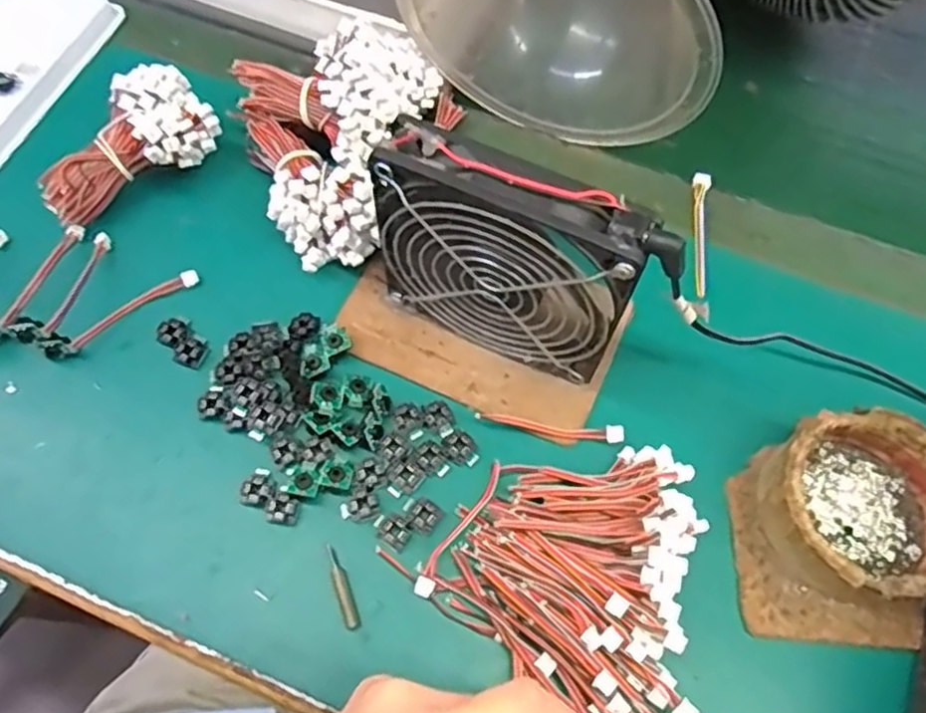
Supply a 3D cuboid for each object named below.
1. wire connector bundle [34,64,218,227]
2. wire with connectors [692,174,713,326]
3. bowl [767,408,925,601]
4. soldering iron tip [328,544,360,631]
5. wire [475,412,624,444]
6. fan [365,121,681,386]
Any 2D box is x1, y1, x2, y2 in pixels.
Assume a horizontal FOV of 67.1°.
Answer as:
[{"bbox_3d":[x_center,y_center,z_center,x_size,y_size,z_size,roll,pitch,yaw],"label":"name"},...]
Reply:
[{"bbox_3d":[-0.195,-0.120,0.403,0.104,0.045,0.055,-36,71,-15],"label":"wire connector bundle"},{"bbox_3d":[0.139,-0.067,0.409,0.011,0.004,0.098,9,65,2],"label":"wire with connectors"},{"bbox_3d":[0.184,0.069,0.326,0.084,0.040,0.083,0,66,0],"label":"bowl"},{"bbox_3d":[-0.056,0.107,0.324,0.007,0.004,0.039,-19,67,-9],"label":"soldering iron tip"},{"bbox_3d":[0.044,0.036,0.354,0.074,0.008,0.008,7,65,1],"label":"wire"},{"bbox_3d":[0.023,-0.042,0.325,0.123,0.125,0.033,25,68,10],"label":"fan"}]

